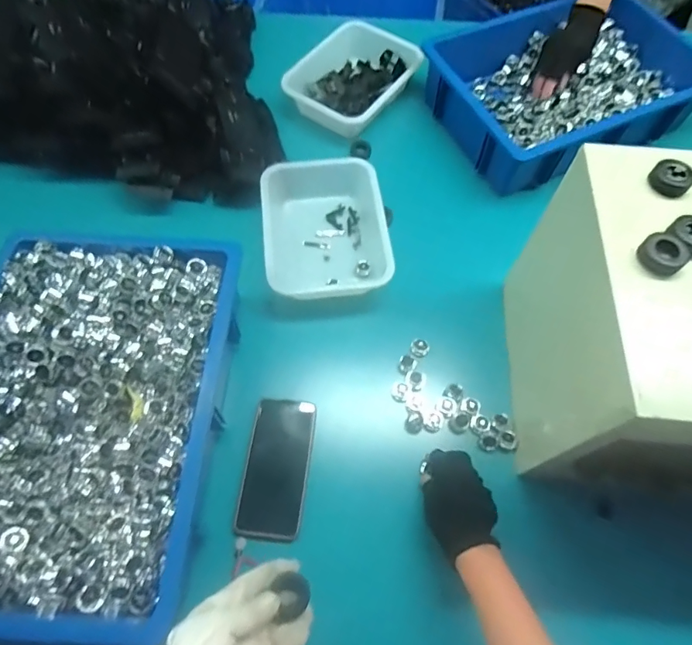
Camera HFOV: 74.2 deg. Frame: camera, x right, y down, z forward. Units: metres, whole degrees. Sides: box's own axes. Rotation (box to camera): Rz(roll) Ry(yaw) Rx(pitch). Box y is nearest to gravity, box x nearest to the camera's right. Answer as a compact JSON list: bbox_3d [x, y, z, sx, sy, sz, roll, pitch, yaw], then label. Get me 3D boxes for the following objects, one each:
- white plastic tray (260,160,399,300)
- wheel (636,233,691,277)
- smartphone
[{"bbox_3d":[-0.032,-0.147,0.721,0.183,0.062,0.238,-6,64,-4],"label":"white plastic tray"},{"bbox_3d":[0.280,-0.060,0.403,0.031,0.018,0.037,-34,69,-16],"label":"wheel"},{"bbox_3d":[-0.085,0.179,0.573,0.079,0.009,0.166,7,63,3],"label":"smartphone"}]

